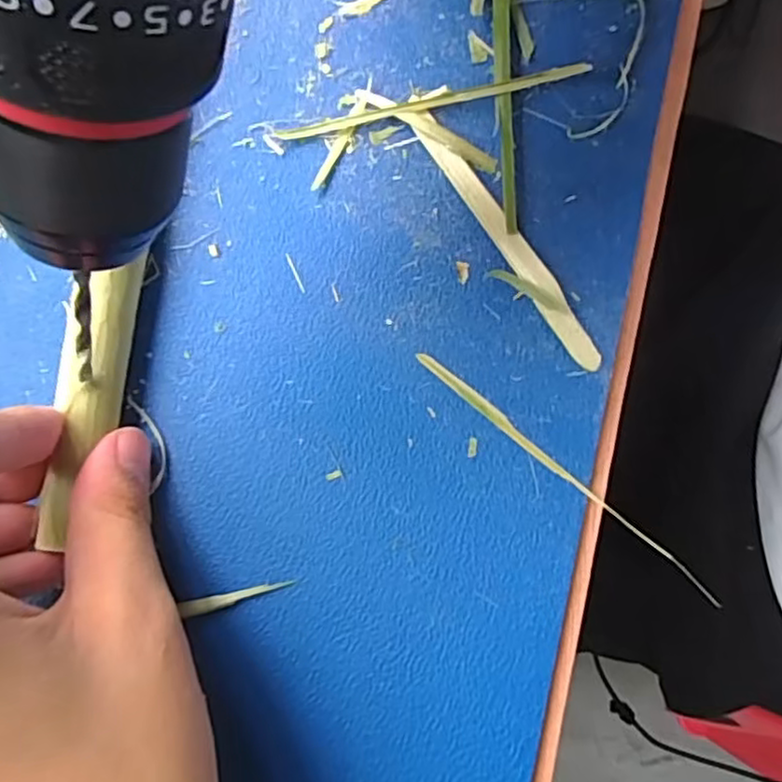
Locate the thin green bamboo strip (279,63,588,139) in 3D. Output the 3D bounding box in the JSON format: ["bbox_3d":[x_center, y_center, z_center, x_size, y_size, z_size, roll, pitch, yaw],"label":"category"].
[{"bbox_3d":[0.013,-0.092,0.219,0.100,0.006,0.004,-11,79,-1],"label":"thin green bamboo strip"}]

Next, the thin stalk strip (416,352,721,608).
[{"bbox_3d":[0.049,0.023,0.197,0.107,0.004,0.005,41,83,8],"label":"thin stalk strip"}]

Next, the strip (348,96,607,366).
[{"bbox_3d":[0.029,-0.055,0.212,0.012,0.004,0.113,-35,80,-5],"label":"strip"}]

